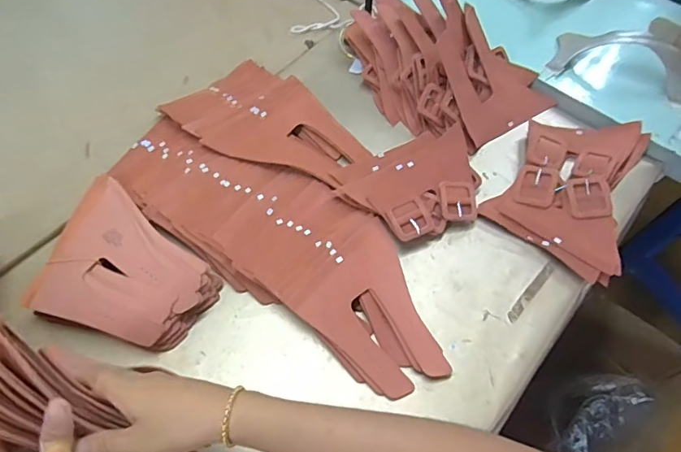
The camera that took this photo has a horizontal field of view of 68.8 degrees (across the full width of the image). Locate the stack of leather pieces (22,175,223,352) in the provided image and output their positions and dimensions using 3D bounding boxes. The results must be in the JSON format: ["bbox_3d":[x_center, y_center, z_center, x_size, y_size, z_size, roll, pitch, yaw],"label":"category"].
[{"bbox_3d":[-0.254,0.055,0.562,0.206,0.042,0.157,33,63,18],"label":"stack of leather pieces"}]

